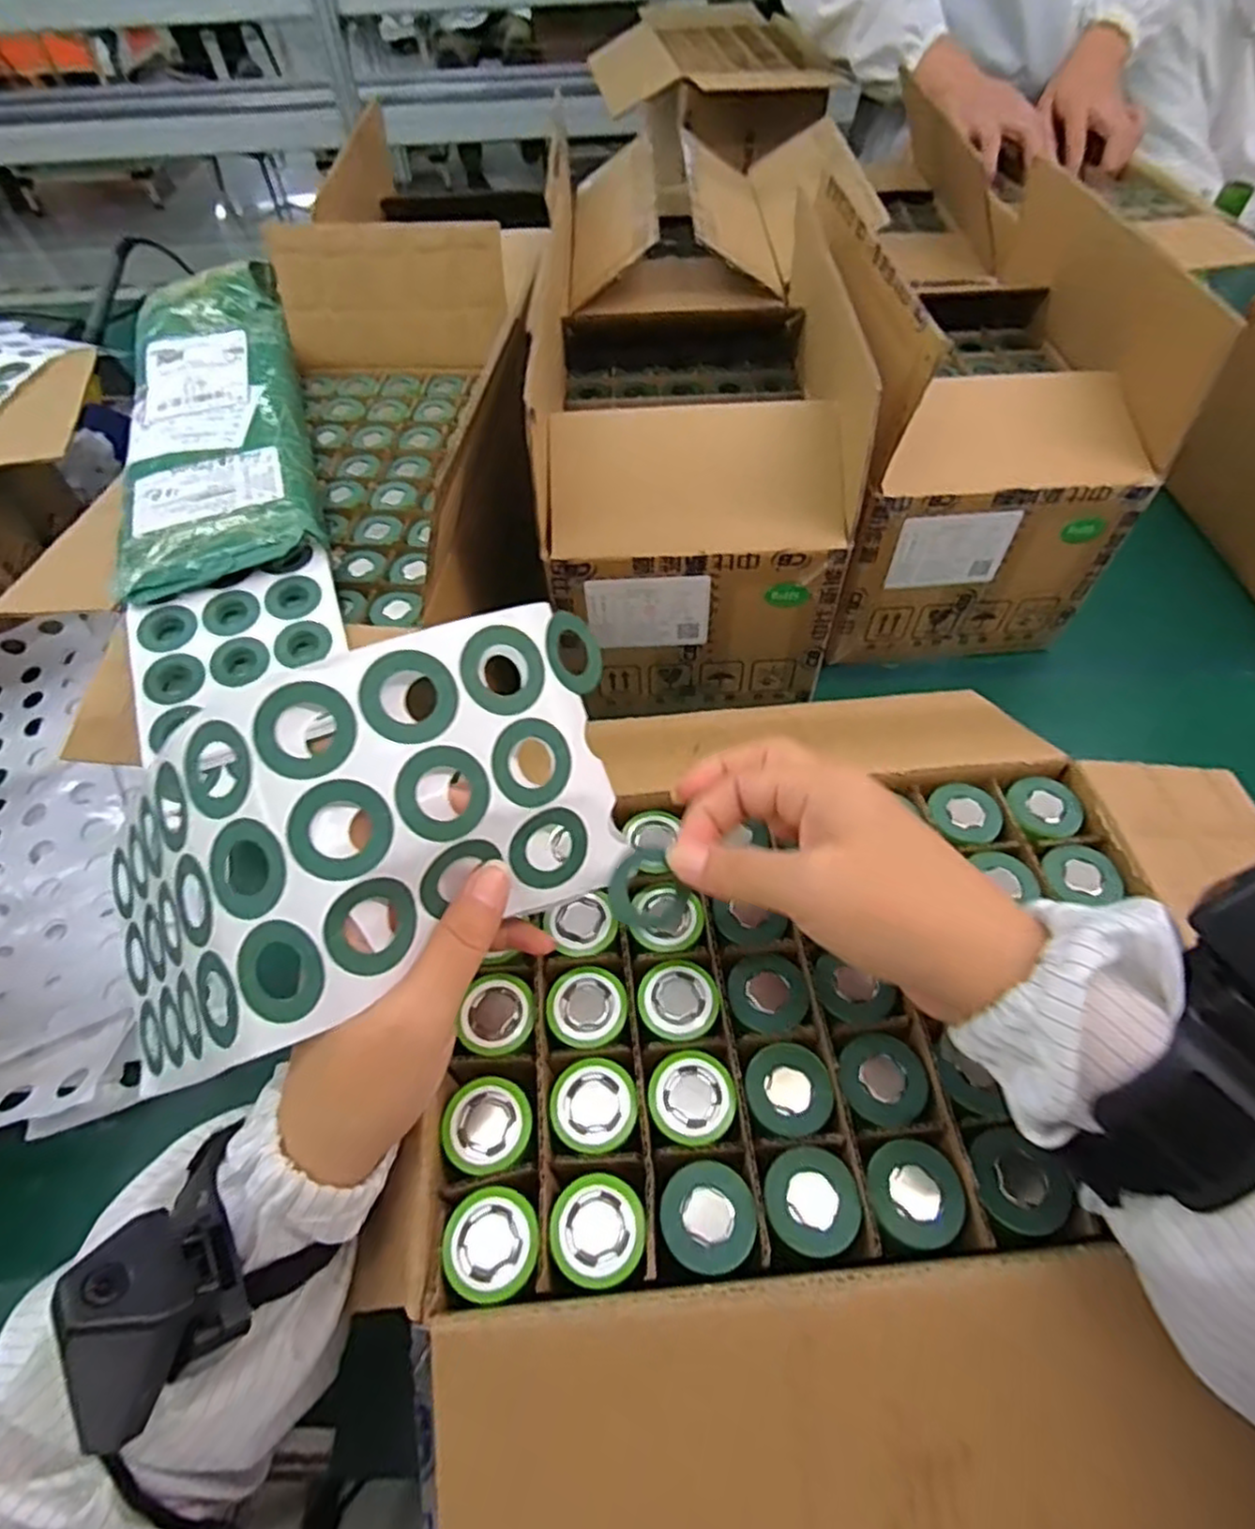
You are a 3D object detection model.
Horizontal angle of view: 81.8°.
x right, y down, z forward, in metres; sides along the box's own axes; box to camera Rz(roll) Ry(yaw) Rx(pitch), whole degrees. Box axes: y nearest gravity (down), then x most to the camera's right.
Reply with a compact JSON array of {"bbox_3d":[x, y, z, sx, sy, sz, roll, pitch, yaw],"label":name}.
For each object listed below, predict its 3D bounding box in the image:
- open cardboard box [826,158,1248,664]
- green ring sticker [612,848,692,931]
[{"bbox_3d":[0.251,-0.278,0.576,0.194,0.241,0.289,-3,55,0],"label":"open cardboard box"},{"bbox_3d":[0.007,0.047,0.266,0.026,0.004,0.030,-33,99,-2],"label":"green ring sticker"}]

